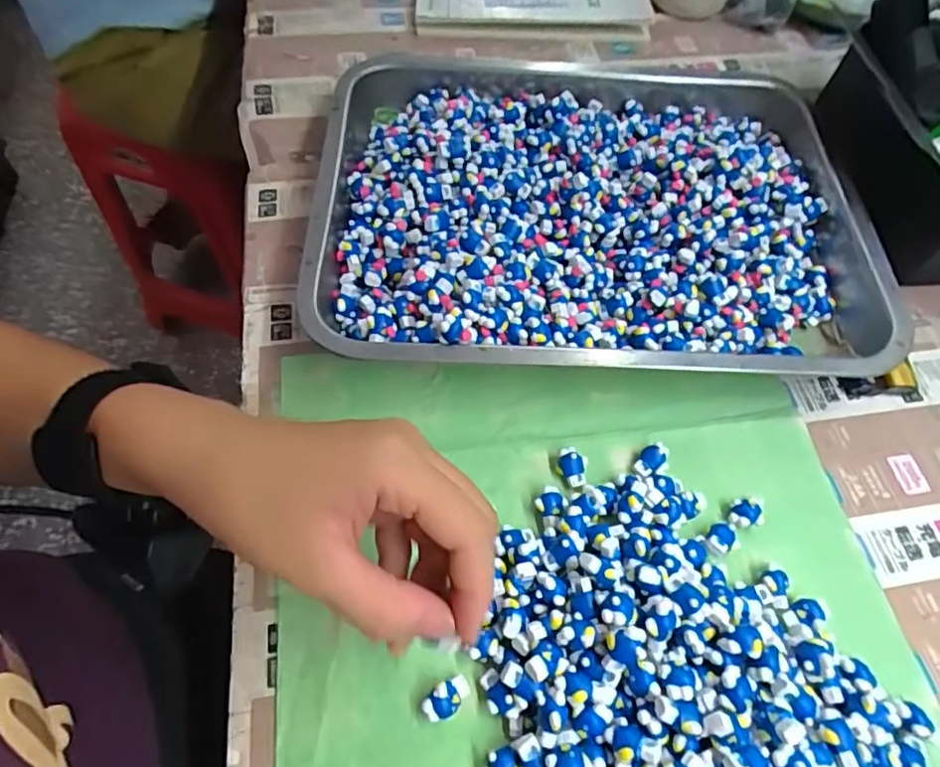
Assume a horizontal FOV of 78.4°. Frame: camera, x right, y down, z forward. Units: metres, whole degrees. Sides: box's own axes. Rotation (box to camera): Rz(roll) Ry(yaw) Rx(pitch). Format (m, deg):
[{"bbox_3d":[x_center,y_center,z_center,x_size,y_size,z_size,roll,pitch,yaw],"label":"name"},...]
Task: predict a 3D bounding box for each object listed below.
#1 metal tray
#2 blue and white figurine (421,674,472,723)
[{"bbox_3d":[0.079,-0.123,0.392,0.372,0.048,0.282,3,61,-1],"label":"metal tray"},{"bbox_3d":[-0.010,0.139,0.255,0.022,0.011,0.013,-38,69,-21],"label":"blue and white figurine"}]

